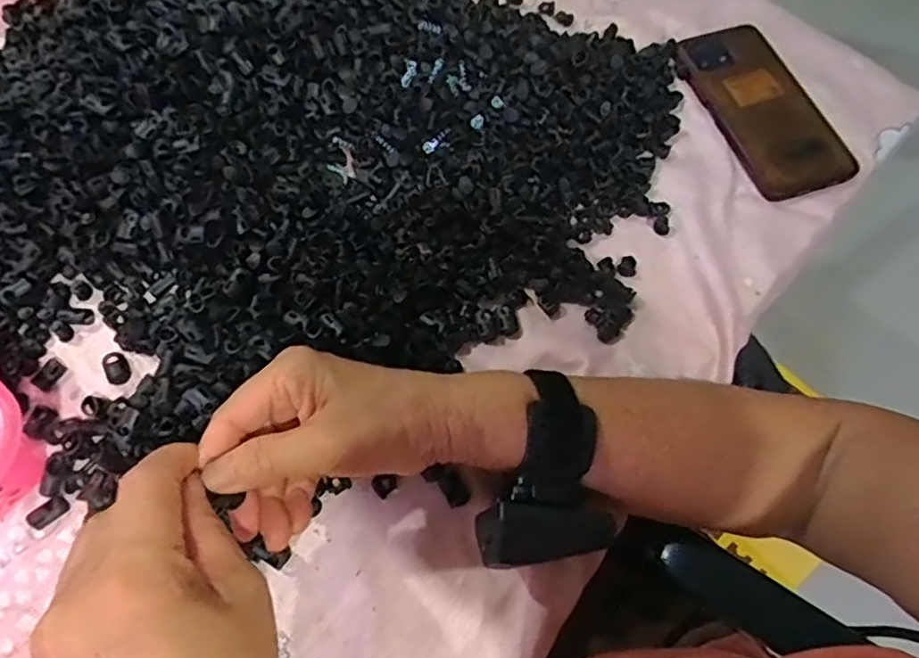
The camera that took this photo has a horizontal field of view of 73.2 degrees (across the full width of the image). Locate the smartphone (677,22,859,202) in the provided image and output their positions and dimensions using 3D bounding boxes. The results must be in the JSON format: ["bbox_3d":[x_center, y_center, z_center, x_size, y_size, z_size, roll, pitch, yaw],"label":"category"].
[{"bbox_3d":[0.241,-0.179,0.492,0.088,0.014,0.169,-18,67,-8],"label":"smartphone"}]

